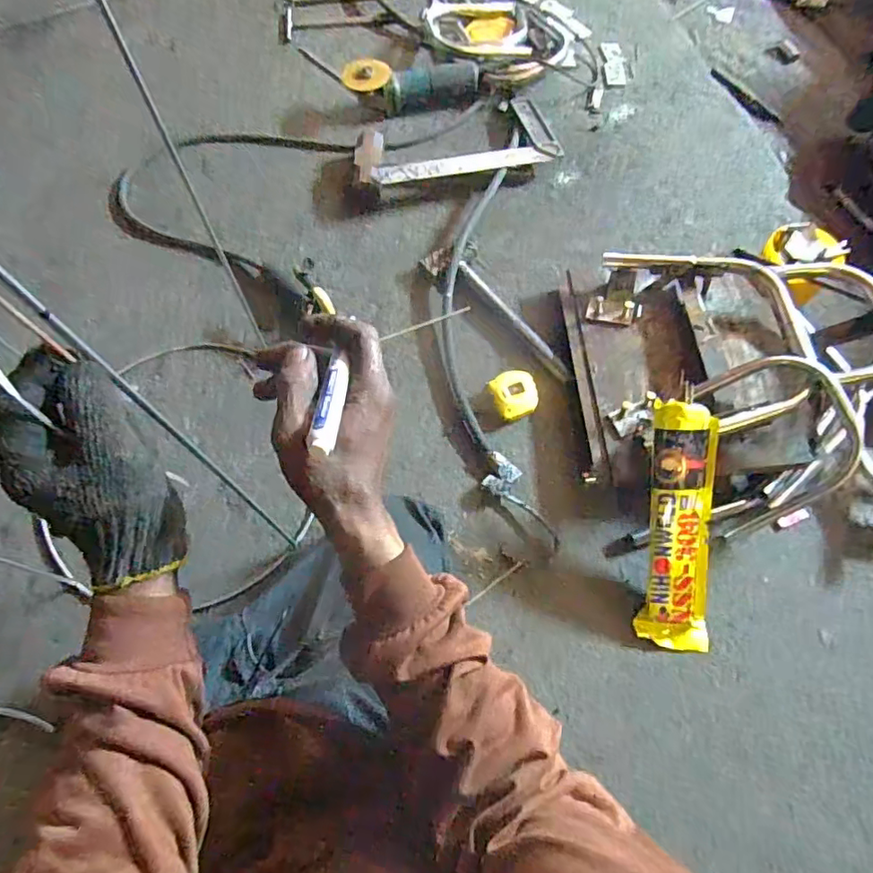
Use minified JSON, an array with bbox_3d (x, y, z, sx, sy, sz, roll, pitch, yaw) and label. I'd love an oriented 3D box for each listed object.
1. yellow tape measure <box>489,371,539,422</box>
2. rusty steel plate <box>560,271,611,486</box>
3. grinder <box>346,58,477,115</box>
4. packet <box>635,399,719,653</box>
[{"bbox_3d":[0.123,-0.065,0.877,0.069,0.033,0.072,-15,68,-6],"label":"yellow tape measure"},{"bbox_3d":[0.225,-0.104,0.879,0.027,0.041,0.358,-4,67,0],"label":"rusty steel plate"},{"bbox_3d":[-0.046,-0.691,1.112,0.265,0.069,0.092,-6,68,-3],"label":"grinder"},{"bbox_3d":[0.314,0.119,0.726,0.083,0.035,0.319,-1,97,0],"label":"packet"}]

